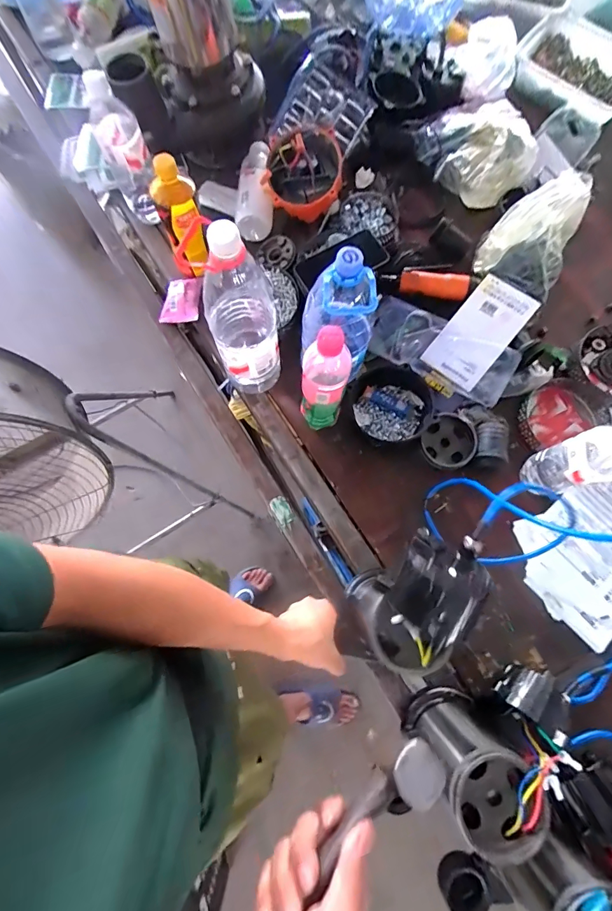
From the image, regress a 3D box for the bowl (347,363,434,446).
[{"bbox_3d":[0.129,-0.075,0.640,0.114,0.067,0.115,0,76,0],"label":"bowl"}]

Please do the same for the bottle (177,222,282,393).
[{"bbox_3d":[-0.087,-0.179,0.552,0.091,0.297,0.081,-13,77,-3],"label":"bottle"}]

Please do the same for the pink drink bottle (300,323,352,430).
[{"bbox_3d":[0.024,-0.094,0.568,0.064,0.244,0.054,4,76,1],"label":"pink drink bottle"}]

